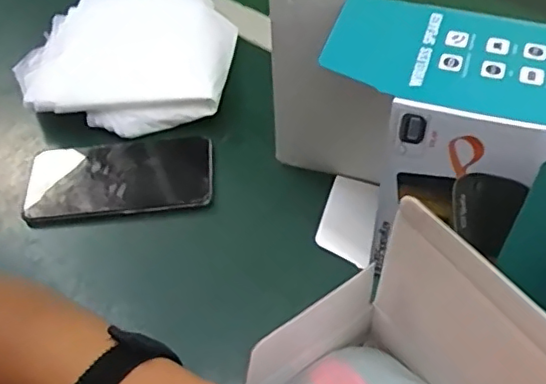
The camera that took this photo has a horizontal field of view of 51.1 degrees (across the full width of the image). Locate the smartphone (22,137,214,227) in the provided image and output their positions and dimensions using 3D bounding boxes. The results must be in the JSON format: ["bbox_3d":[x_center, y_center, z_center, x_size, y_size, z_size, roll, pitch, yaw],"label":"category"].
[{"bbox_3d":[-0.131,-0.012,0.486,0.158,0.012,0.075,-6,53,0],"label":"smartphone"}]

